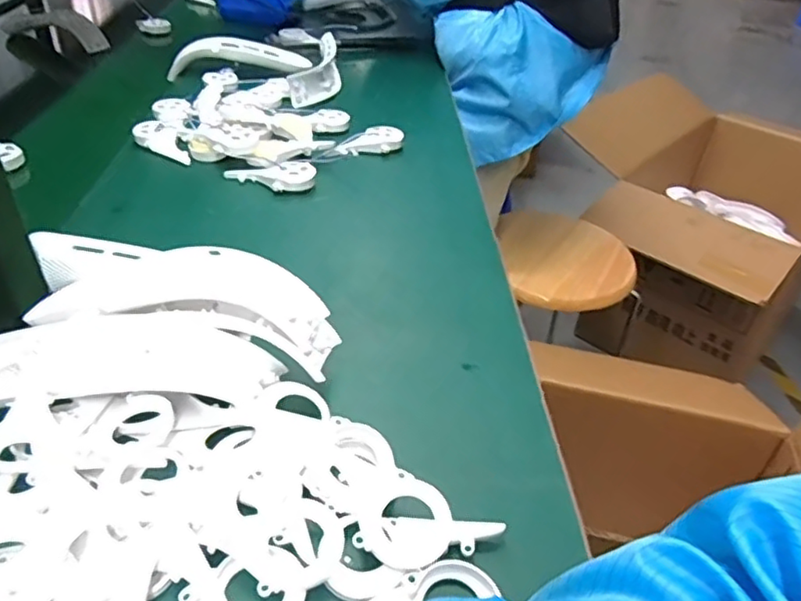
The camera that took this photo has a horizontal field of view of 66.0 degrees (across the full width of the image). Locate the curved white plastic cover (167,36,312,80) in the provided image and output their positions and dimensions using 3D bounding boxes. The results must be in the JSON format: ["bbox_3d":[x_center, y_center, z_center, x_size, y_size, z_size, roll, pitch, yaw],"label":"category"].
[{"bbox_3d":[-0.230,-0.351,0.893,0.196,0.037,0.072,-1,37,-7],"label":"curved white plastic cover"}]

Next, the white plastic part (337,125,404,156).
[{"bbox_3d":[-0.033,-0.182,0.705,0.080,0.015,0.039,-25,46,-33],"label":"white plastic part"}]

